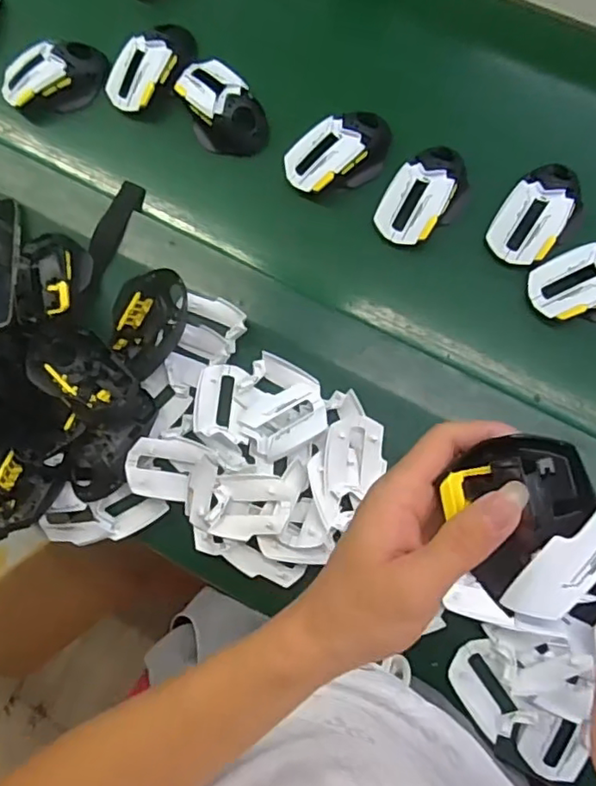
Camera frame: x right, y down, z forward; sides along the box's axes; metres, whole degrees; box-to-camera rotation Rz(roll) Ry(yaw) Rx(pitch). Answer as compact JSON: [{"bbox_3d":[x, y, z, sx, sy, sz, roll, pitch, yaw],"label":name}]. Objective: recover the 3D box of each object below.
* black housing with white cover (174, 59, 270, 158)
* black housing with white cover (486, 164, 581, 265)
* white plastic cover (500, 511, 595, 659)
[{"bbox_3d":[-0.084,-0.306,0.635,0.072,0.030,0.119,-36,78,-4],"label":"black housing with white cover"},{"bbox_3d":[0.242,-0.183,0.599,0.064,0.032,0.110,33,82,10],"label":"black housing with white cover"},{"bbox_3d":[0.132,0.077,0.257,0.049,0.020,0.078,41,89,8],"label":"white plastic cover"}]

